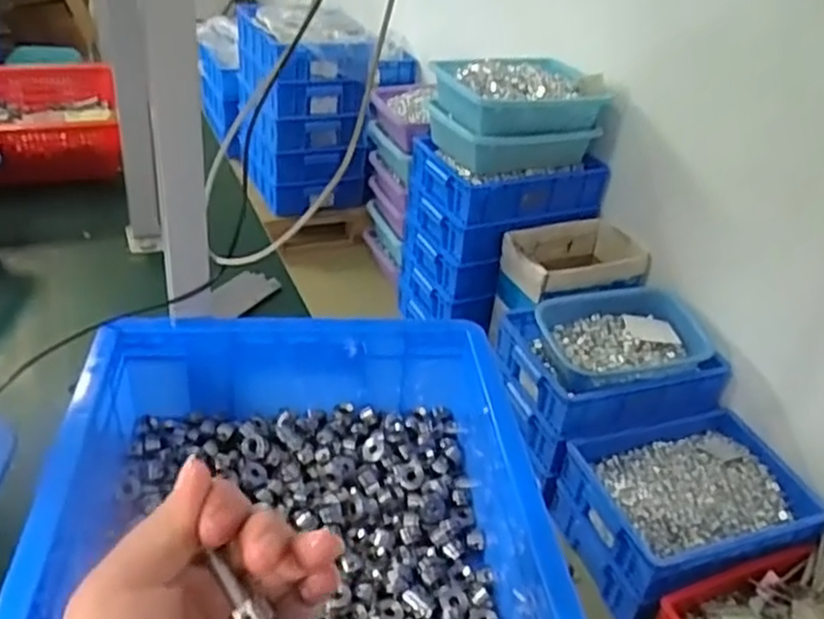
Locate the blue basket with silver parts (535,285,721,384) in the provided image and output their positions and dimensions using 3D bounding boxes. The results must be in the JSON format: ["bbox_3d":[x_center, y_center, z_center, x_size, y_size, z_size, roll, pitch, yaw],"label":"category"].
[{"bbox_3d":[0.456,0.039,1.663,0.361,0.115,0.242,-5,36,-19],"label":"blue basket with silver parts"}]

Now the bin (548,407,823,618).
[{"bbox_3d":[0.558,0.406,1.513,0.456,0.175,0.324,-9,37,-23],"label":"bin"}]

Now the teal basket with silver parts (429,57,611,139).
[{"bbox_3d":[0.272,-0.538,1.855,0.414,0.110,0.253,-13,39,-28],"label":"teal basket with silver parts"}]

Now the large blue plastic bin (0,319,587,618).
[{"bbox_3d":[-0.073,0.161,0.472,0.300,0.111,0.403,1,34,-9],"label":"large blue plastic bin"}]

